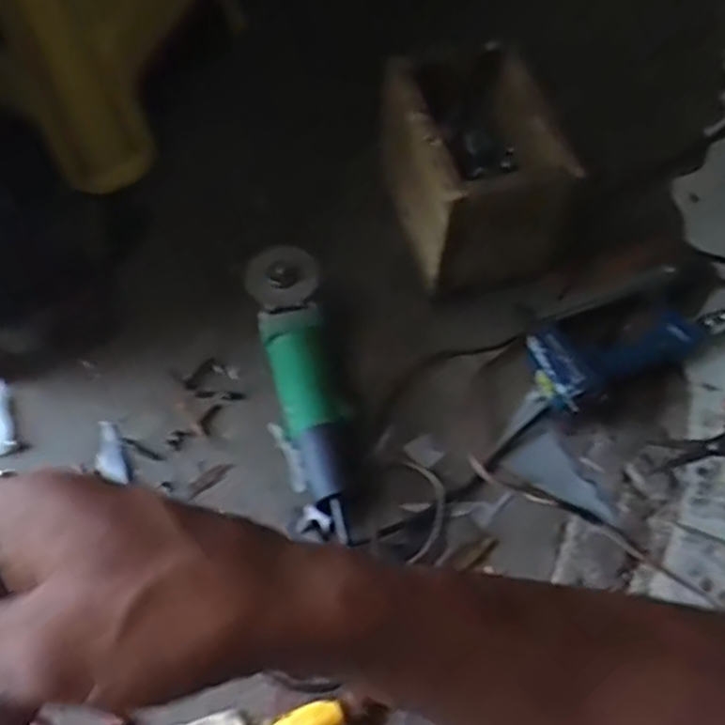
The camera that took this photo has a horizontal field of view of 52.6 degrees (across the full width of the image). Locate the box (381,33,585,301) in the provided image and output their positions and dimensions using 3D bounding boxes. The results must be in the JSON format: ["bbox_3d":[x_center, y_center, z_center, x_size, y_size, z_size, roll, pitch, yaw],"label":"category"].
[{"bbox_3d":[0.115,-0.203,0.785,0.156,0.169,0.199,-15,63,-7],"label":"box"}]

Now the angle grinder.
[{"bbox_3d":[-0.057,0.023,0.717,0.071,0.080,0.277,-11,62,-5],"label":"angle grinder"}]

